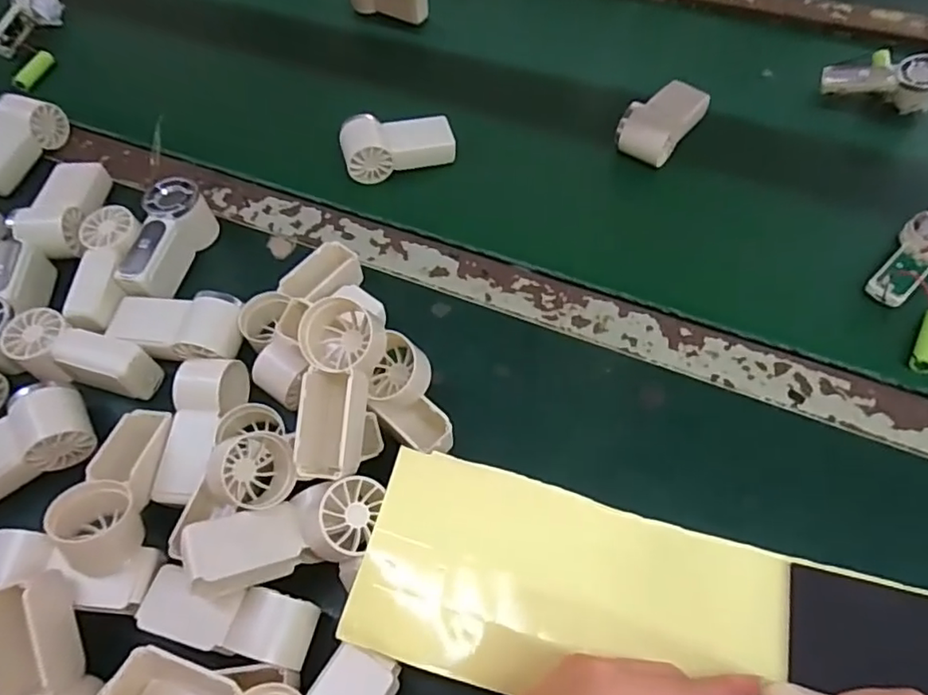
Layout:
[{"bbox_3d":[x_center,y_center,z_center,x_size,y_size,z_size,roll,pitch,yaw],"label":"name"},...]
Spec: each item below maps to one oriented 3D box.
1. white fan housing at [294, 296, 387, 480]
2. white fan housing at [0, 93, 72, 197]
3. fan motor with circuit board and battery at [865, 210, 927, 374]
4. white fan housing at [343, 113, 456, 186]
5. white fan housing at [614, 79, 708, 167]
[{"bbox_3d":[-0.069,0.021,0.326,0.037,0.037,0.098,3,74,6],"label":"white fan housing"},{"bbox_3d":[-0.403,-0.185,0.537,0.050,0.045,0.091,21,63,15],"label":"white fan housing"},{"bbox_3d":[0.319,-0.046,0.420,0.050,0.034,0.129,25,64,17],"label":"fan motor with circuit board and battery"},{"bbox_3d":[-0.057,-0.178,0.527,0.094,0.038,0.055,-11,59,-2],"label":"white fan housing"},{"bbox_3d":[0.174,-0.199,0.513,0.047,0.024,0.099,35,68,22],"label":"white fan housing"}]

